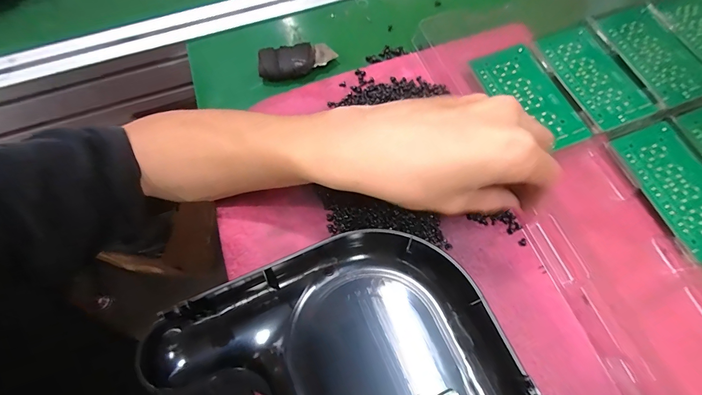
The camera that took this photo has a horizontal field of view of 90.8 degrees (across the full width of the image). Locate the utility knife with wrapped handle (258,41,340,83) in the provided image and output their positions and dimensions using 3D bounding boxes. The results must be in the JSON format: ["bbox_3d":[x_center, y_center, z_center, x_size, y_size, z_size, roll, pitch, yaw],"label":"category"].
[{"bbox_3d":[-0.051,-0.130,0.329,0.071,0.020,0.028,-14,69,-4],"label":"utility knife with wrapped handle"}]

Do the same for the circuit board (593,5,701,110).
[{"bbox_3d":[0.281,-0.133,0.321,0.065,0.004,0.106,-19,70,-6],"label":"circuit board"}]

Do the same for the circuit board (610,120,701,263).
[{"bbox_3d":[0.258,-0.008,0.270,0.060,0.006,0.105,-21,70,-7],"label":"circuit board"}]

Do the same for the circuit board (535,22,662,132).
[{"bbox_3d":[0.214,-0.109,0.306,0.066,0.004,0.105,-20,70,-7],"label":"circuit board"}]

